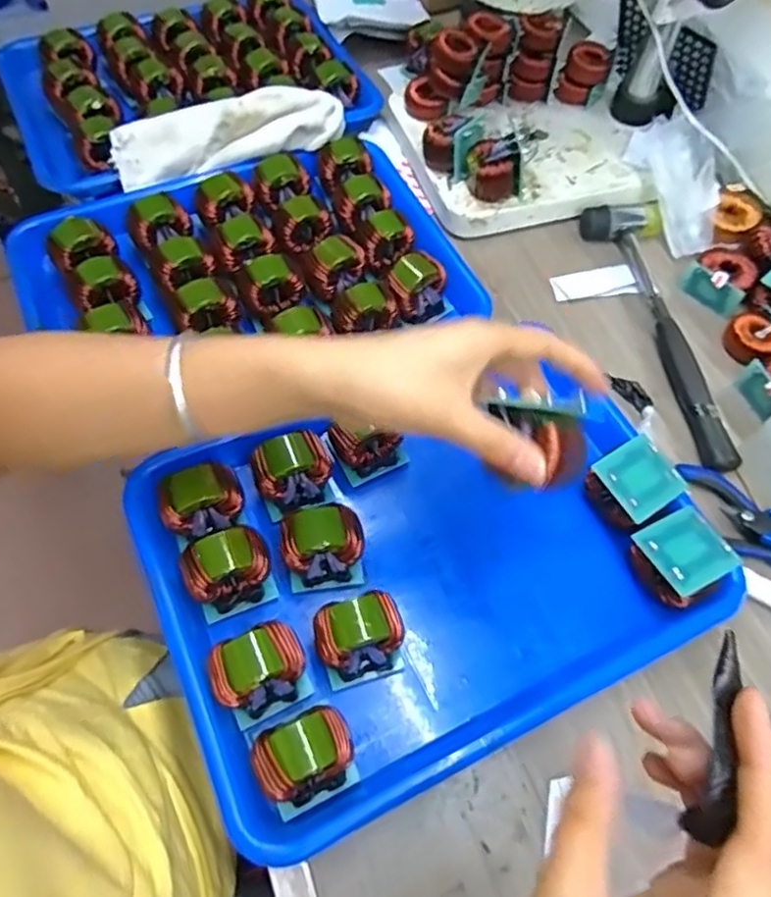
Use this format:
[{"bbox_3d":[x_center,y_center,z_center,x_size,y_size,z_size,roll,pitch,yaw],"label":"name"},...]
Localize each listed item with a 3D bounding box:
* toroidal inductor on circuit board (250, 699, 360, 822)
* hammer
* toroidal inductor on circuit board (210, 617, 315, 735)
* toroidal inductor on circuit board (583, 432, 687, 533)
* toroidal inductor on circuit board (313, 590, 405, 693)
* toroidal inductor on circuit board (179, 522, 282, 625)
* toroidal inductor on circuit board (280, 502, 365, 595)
[{"bbox_3d":[-0.041,0.160,0.324,0.049,0.048,0.042,-21,63,-14],"label":"toroidal inductor on circuit board"},{"bbox_3d":[0.232,-0.102,0.509,0.063,0.030,0.265,-9,60,-7],"label":"hammer"},{"bbox_3d":[-0.069,0.122,0.345,0.050,0.045,0.040,-23,63,-15],"label":"toroidal inductor on circuit board"},{"bbox_3d":[0.160,0.025,0.409,0.047,0.038,0.046,-29,65,-18],"label":"toroidal inductor on circuit board"},{"bbox_3d":[-0.015,0.107,0.358,0.048,0.047,0.040,-14,61,-11],"label":"toroidal inductor on circuit board"},{"bbox_3d":[-0.093,0.072,0.373,0.049,0.043,0.040,-20,62,-14],"label":"toroidal inductor on circuit board"},{"bbox_3d":[-0.038,0.060,0.383,0.049,0.041,0.037,-7,60,-7],"label":"toroidal inductor on circuit board"}]

